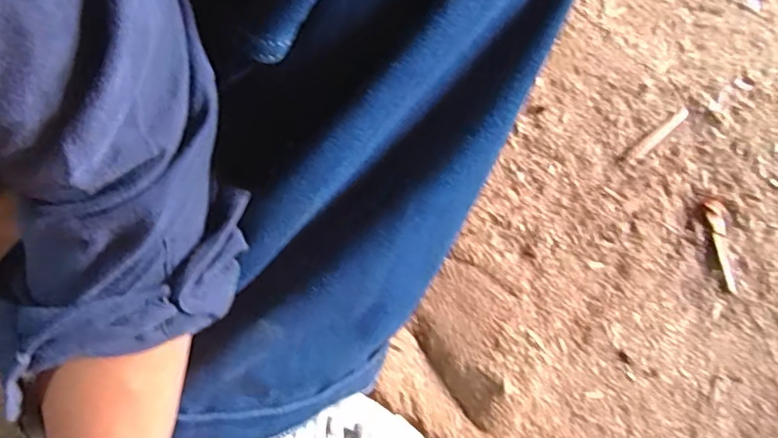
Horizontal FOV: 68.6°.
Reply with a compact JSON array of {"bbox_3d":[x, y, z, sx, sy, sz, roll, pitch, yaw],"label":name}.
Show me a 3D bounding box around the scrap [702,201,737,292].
[{"bbox_3d":[0.337,0.026,0.573,0.018,0.004,0.095,-6,72,-3],"label":"scrap"}]

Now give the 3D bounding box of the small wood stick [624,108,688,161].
[{"bbox_3d":[0.288,-0.090,0.611,0.095,0.004,0.012,-38,77,-13],"label":"small wood stick"}]

